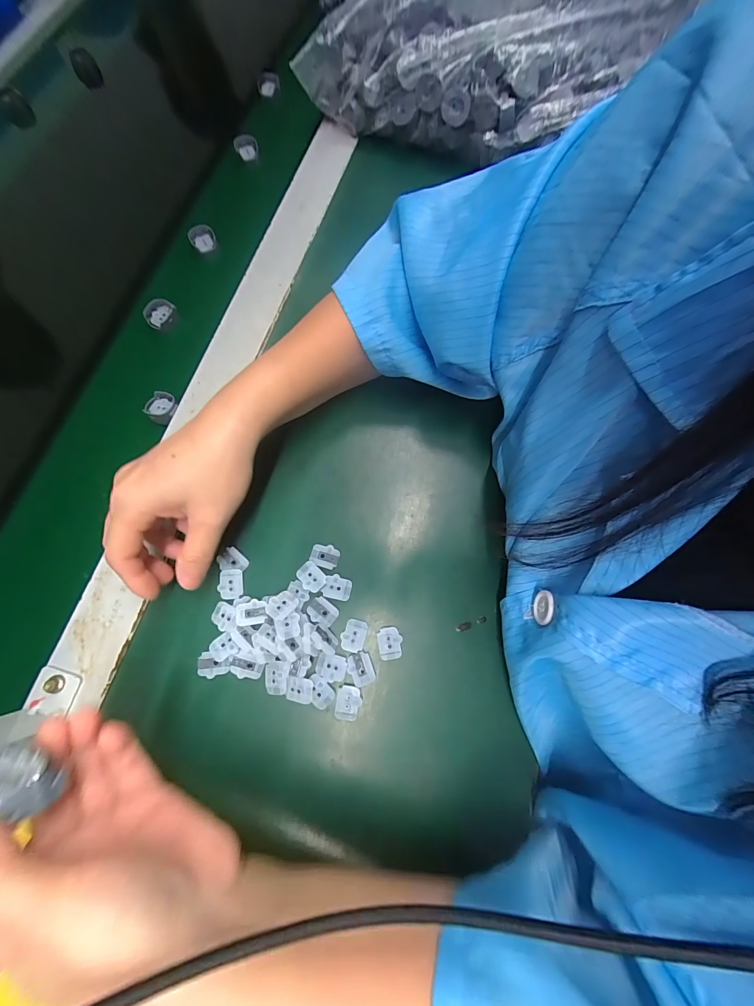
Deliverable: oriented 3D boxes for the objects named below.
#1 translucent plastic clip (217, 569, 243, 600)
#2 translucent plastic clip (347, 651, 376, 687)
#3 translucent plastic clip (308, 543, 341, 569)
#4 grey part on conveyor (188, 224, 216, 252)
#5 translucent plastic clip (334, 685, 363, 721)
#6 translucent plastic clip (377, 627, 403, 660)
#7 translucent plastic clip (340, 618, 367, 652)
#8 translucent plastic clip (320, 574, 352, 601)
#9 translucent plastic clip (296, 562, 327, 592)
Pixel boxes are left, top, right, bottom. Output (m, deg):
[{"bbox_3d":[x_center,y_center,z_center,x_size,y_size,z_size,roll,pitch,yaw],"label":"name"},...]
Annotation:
[{"bbox_3d":[-0.108,0.060,0.262,0.016,0.005,0.021,-3,75,-1],"label":"translucent plastic clip"},{"bbox_3d":[-0.011,0.116,0.248,0.017,0.004,0.021,-18,75,-5],"label":"translucent plastic clip"},{"bbox_3d":[-0.039,0.040,0.268,0.021,0.004,0.016,17,75,4],"label":"translucent plastic clip"},{"bbox_3d":[-0.180,-0.274,0.363,0.024,0.018,0.018,-6,75,-2],"label":"grey part on conveyor"},{"bbox_3d":[-0.019,0.137,0.241,0.017,0.004,0.021,9,75,2],"label":"translucent plastic clip"},{"bbox_3d":[0.009,0.100,0.252,0.017,0.004,0.021,-8,75,-3],"label":"translucent plastic clip"},{"bbox_3d":[-0.017,0.095,0.253,0.016,0.004,0.022,13,75,3],"label":"translucent plastic clip"},{"bbox_3d":[-0.029,0.062,0.262,0.020,0.006,0.017,10,75,2],"label":"translucent plastic clip"},{"bbox_3d":[-0.049,0.054,0.260,0.016,0.004,0.022,-42,79,-11],"label":"translucent plastic clip"}]

